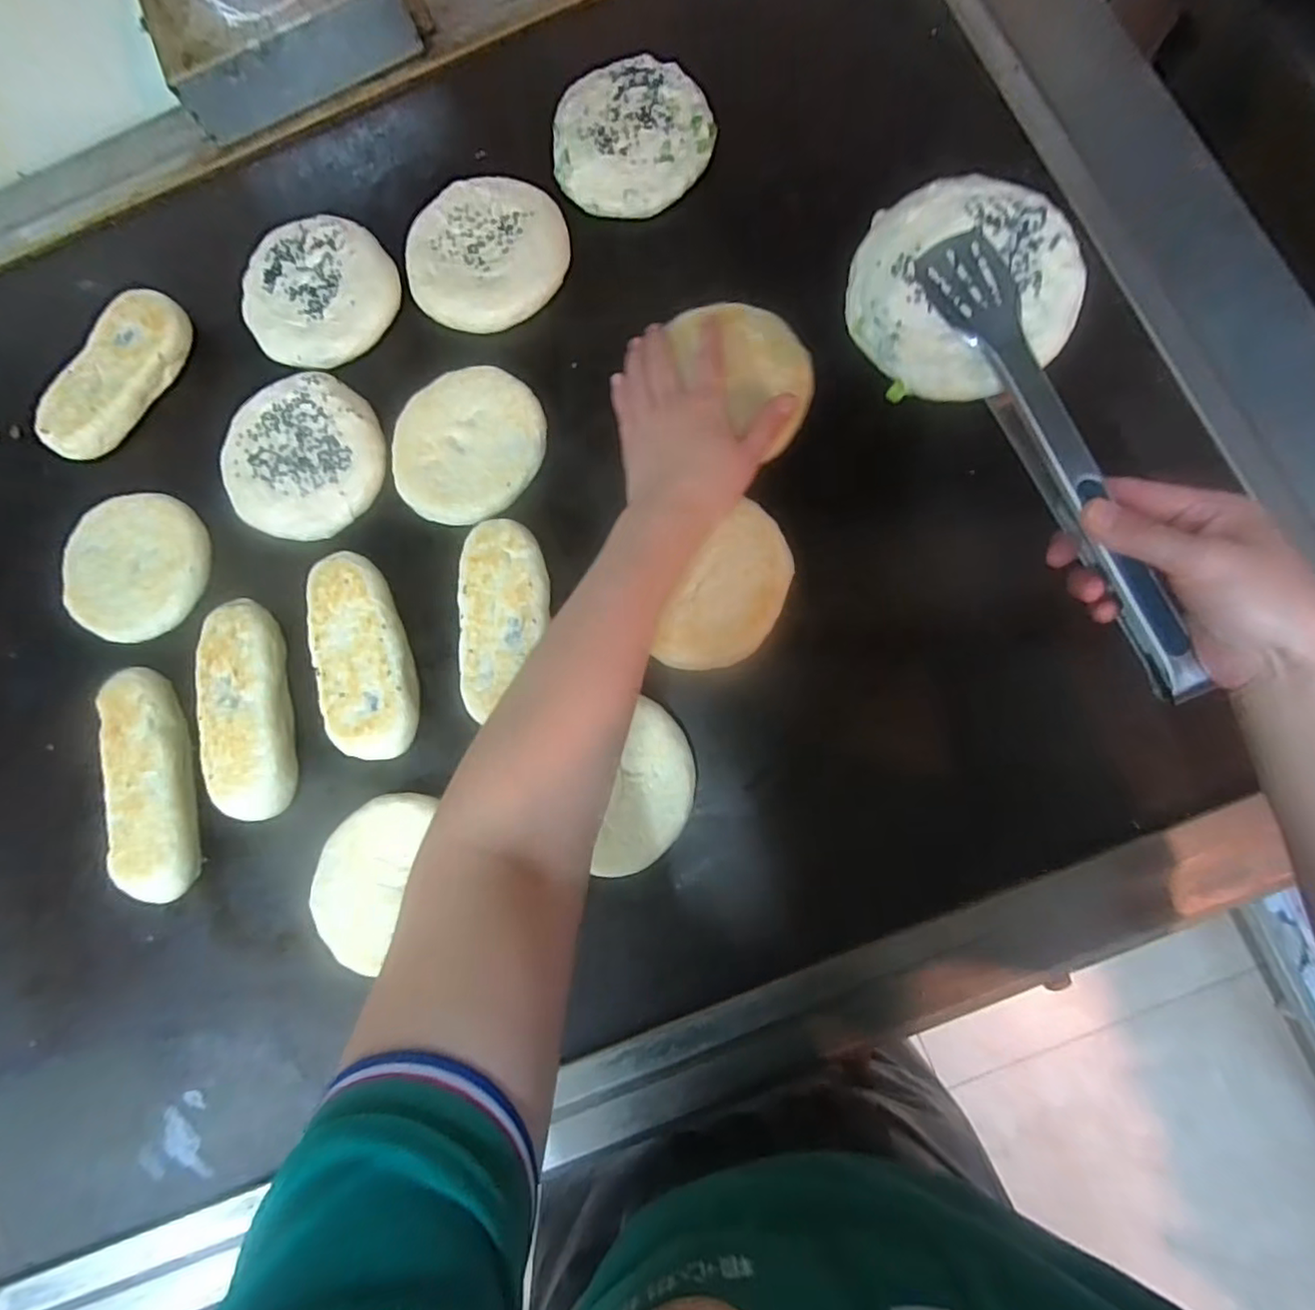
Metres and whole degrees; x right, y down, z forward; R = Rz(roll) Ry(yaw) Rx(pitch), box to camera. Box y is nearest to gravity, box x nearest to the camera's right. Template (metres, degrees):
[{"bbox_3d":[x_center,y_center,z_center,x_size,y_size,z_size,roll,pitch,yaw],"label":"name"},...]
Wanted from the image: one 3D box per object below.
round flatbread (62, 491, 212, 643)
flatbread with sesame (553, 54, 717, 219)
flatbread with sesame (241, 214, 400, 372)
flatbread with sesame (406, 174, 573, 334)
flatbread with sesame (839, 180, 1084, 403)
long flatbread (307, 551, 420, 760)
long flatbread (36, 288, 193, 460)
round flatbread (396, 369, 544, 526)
[{"bbox_3d":[-0.389,-0.065,0.483,0.099,0.029,0.108,-1,82,6],"label":"round flatbread"},{"bbox_3d":[-0.019,-0.395,0.495,0.118,0.026,0.112,-3,82,6],"label":"flatbread with sesame"},{"bbox_3d":[-0.266,-0.285,0.504,0.116,0.021,0.119,-1,82,6],"label":"flatbread with sesame"},{"bbox_3d":[-0.132,-0.303,0.495,0.118,0.022,0.117,-1,82,6],"label":"flatbread with sesame"},{"bbox_3d":[0.173,-0.208,0.368,0.120,0.027,0.118,-1,81,7],"label":"flatbread with sesame"},{"bbox_3d":[-0.206,0.001,0.454,0.061,0.031,0.143,-21,80,3],"label":"long flatbread"},{"bbox_3d":[-0.423,-0.217,0.505,0.055,0.029,0.141,28,86,9],"label":"long flatbread"},{"bbox_3d":[-0.139,-0.152,0.475,0.107,0.020,0.115,-1,82,6],"label":"round flatbread"}]

